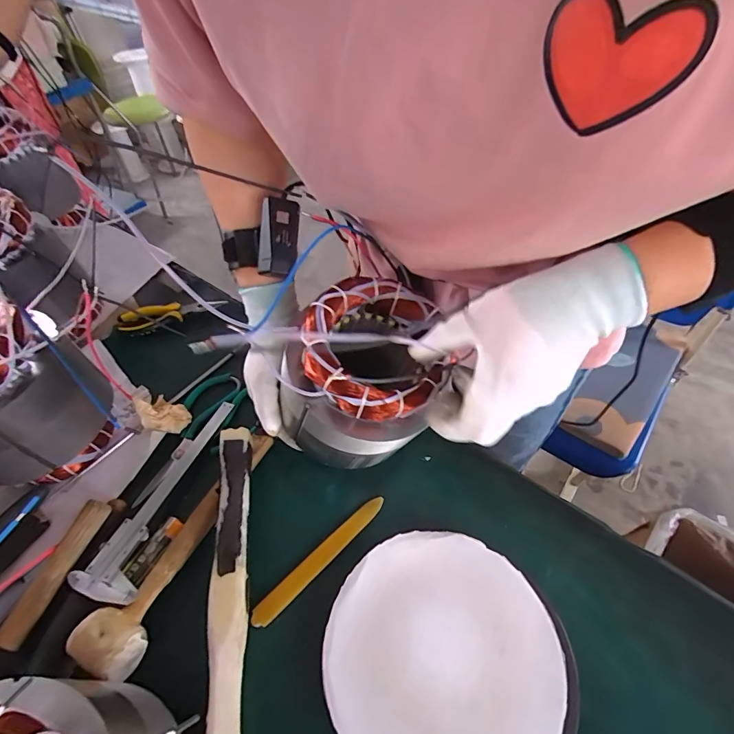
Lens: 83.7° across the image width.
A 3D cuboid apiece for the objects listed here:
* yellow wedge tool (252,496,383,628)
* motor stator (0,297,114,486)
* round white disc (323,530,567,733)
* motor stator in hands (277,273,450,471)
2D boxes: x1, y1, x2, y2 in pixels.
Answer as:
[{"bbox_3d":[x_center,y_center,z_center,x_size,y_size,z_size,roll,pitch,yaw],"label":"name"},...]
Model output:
[{"bbox_3d":[-0.045,0.188,0.409,0.019,0.004,0.161,37,60,27],"label":"yellow wedge tool"},{"bbox_3d":[-0.373,0.037,0.423,0.151,0.176,0.131,22,54,18],"label":"motor stator"},{"bbox_3d":[0.063,0.245,0.352,0.189,0.015,0.188,-1,51,1],"label":"round white disc"},{"bbox_3d":[-0.003,0.010,0.385,0.149,0.149,0.122,-2,51,-1],"label":"motor stator in hands"}]

